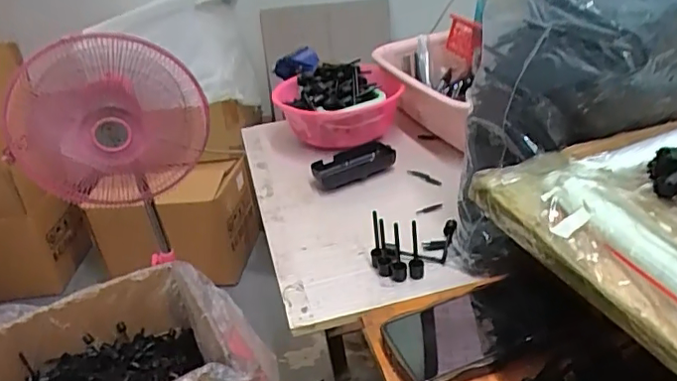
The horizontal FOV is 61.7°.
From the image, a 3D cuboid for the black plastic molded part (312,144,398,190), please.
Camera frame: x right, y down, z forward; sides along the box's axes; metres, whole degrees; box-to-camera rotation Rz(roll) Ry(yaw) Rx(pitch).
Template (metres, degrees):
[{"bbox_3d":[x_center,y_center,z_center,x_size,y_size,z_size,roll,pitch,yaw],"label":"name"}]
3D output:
[{"bbox_3d":[0.018,-0.033,0.750,0.102,0.031,0.049,-17,31,-15],"label":"black plastic molded part"}]

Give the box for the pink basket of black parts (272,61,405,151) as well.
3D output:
[{"bbox_3d":[0.001,-0.125,0.822,0.177,0.087,0.150,-12,30,-7],"label":"pink basket of black parts"}]

